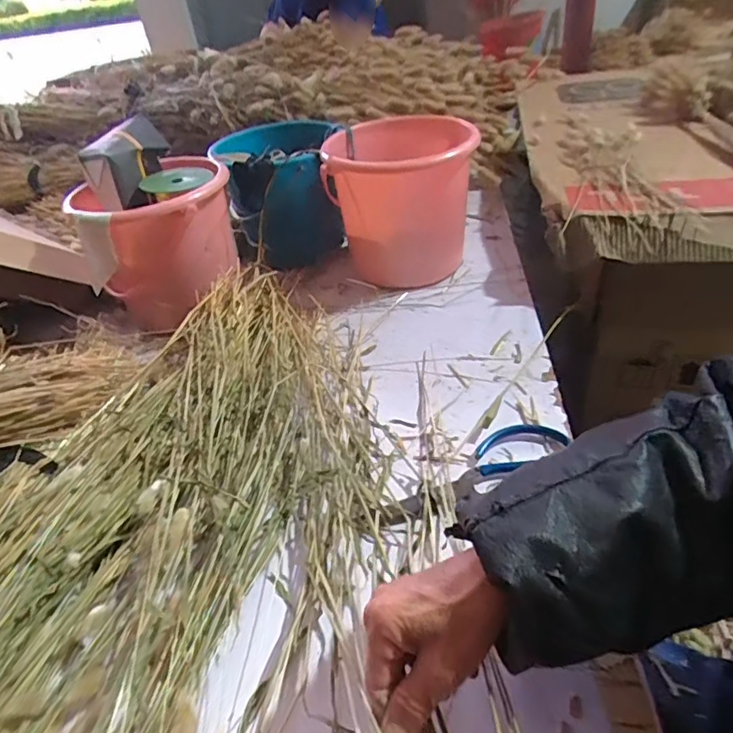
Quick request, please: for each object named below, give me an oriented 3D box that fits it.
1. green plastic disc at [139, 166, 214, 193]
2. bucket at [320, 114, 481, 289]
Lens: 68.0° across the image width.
[{"bbox_3d":[-0.251,-0.251,0.725,0.086,0.010,0.094,-5,38,4],"label":"green plastic disc"},{"bbox_3d":[0.047,-0.233,0.800,0.196,0.206,0.177,5,40,16],"label":"bucket"}]

